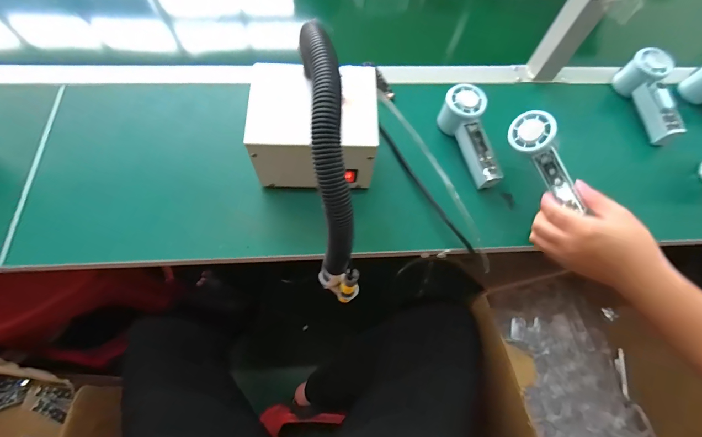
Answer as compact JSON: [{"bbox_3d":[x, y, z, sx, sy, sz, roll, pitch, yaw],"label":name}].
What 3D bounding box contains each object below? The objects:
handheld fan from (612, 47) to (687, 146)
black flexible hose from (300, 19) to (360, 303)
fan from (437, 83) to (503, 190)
[{"bbox_3d":[0.485,-0.197,0.557,0.054,0.060,0.151,4,66,-2],"label":"handheld fan"},{"bbox_3d":[-0.021,-0.029,0.354,0.044,0.300,0.084,-8,25,-7],"label":"black flexible hose"},{"bbox_3d":[0.175,-0.121,0.498,0.055,0.045,0.147,-10,68,-8],"label":"fan"}]

